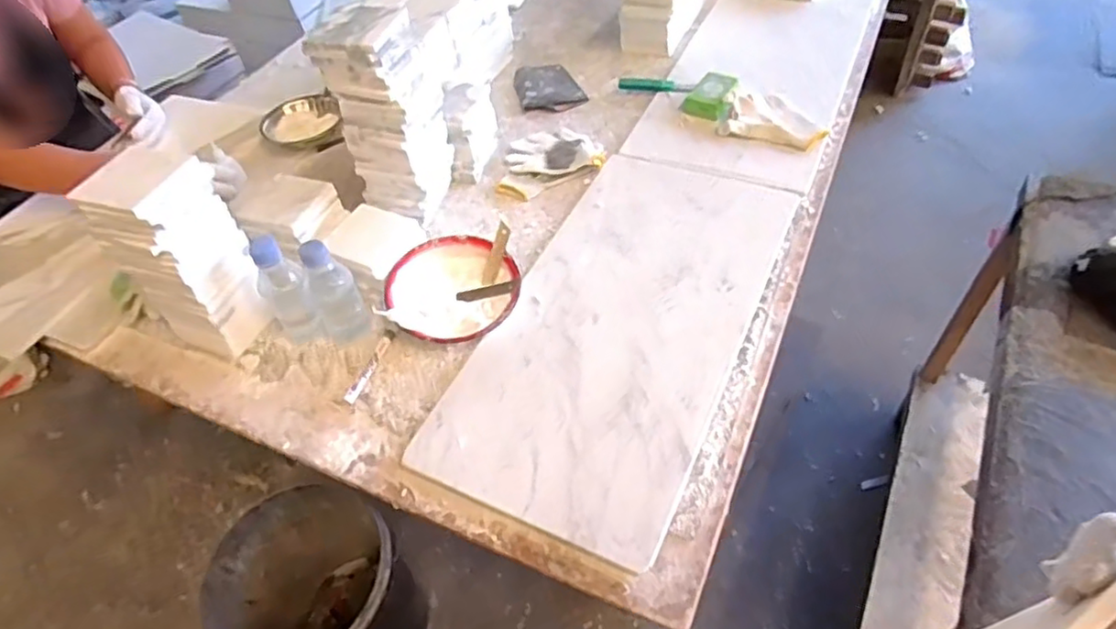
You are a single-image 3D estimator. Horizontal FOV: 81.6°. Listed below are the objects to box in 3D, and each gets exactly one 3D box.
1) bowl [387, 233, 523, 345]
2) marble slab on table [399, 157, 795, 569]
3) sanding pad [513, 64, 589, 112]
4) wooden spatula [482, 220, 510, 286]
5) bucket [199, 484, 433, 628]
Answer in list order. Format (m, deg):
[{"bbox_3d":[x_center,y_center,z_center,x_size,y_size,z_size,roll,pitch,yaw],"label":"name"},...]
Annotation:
[{"bbox_3d":[-0.138,-0.028,0.863,0.168,0.057,0.156,-4,52,5],"label":"bowl"},{"bbox_3d":[0.088,-0.004,0.850,0.300,0.013,0.604,18,54,20],"label":"marble slab on table"},{"bbox_3d":[-0.019,-0.435,1.227,0.118,0.021,0.146,-11,47,-5],"label":"sanding pad"},{"bbox_3d":[-0.085,-0.082,0.887,0.018,0.006,0.087,19,93,1],"label":"wooden spatula"},{"bbox_3d":[-0.449,0.578,1.264,0.325,0.371,0.328,-4,52,5],"label":"bucket"}]

